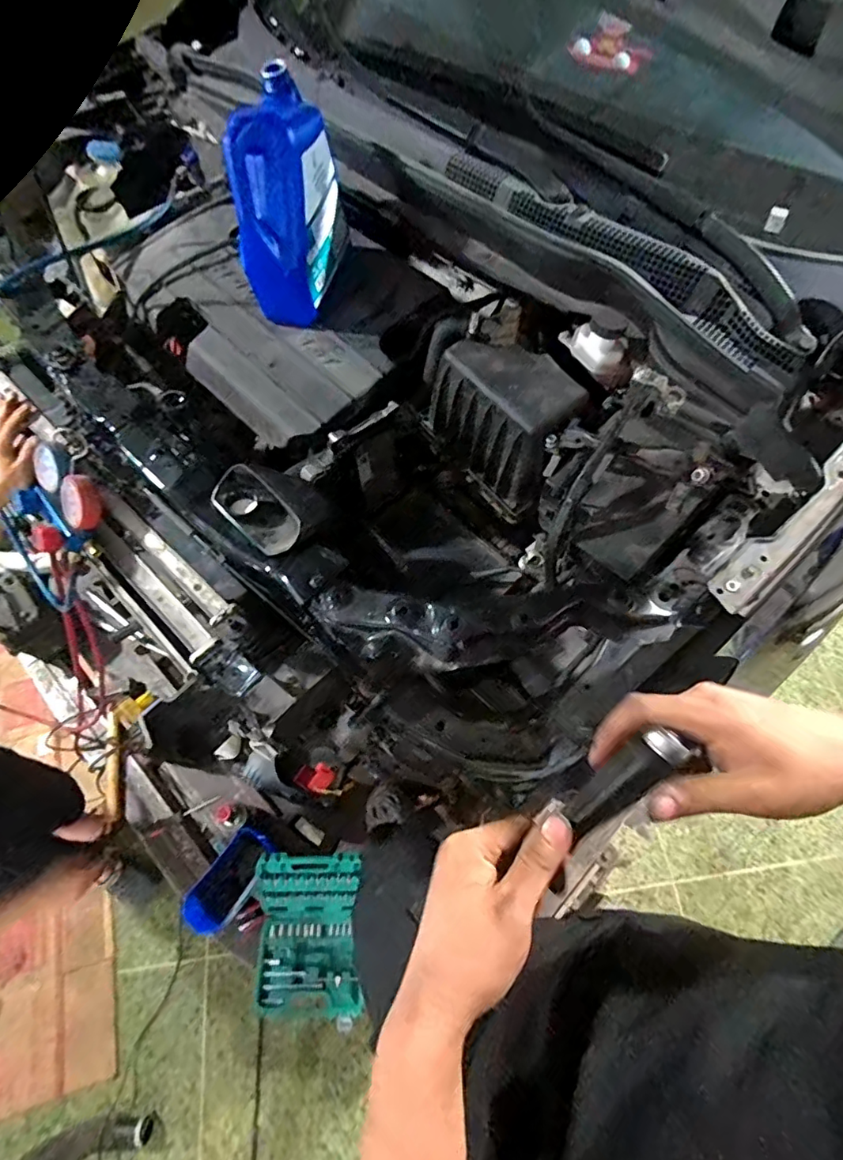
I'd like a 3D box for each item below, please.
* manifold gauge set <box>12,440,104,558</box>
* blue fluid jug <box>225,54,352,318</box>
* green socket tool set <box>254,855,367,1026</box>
[{"bbox_3d":[-0.539,-0.120,0.773,0.164,0.107,0.130,41,69,19],"label":"manifold gauge set"},{"bbox_3d":[-0.197,-0.564,0.791,0.091,0.250,0.178,17,65,7],"label":"blue fluid jug"},{"bbox_3d":[-0.256,0.811,1.184,0.246,0.154,0.335,0,64,-1],"label":"green socket tool set"}]

